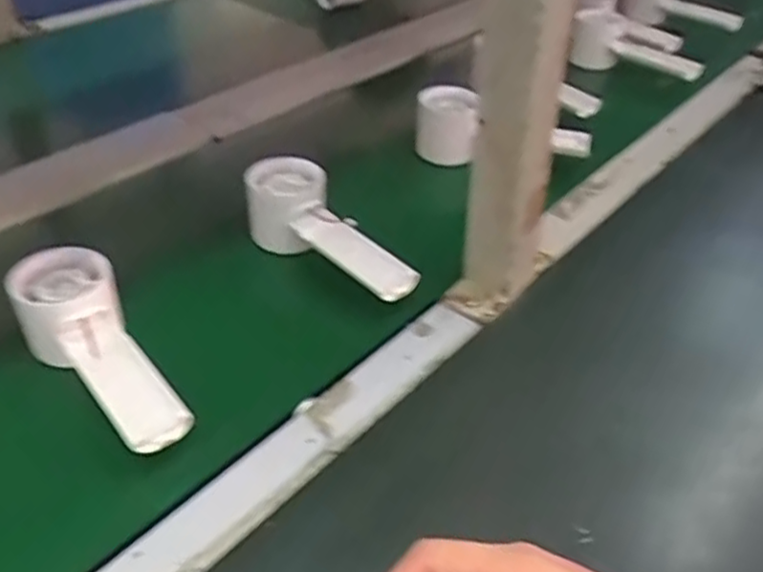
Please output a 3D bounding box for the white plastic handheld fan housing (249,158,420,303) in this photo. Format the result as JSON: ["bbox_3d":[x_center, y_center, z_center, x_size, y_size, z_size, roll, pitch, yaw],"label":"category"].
[{"bbox_3d":[-0.041,-0.041,0.533,0.052,0.047,0.158,-27,48,-32],"label":"white plastic handheld fan housing"}]

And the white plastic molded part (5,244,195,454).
[{"bbox_3d":[-0.170,0.040,0.427,0.060,0.051,0.157,-22,46,-28],"label":"white plastic molded part"}]

